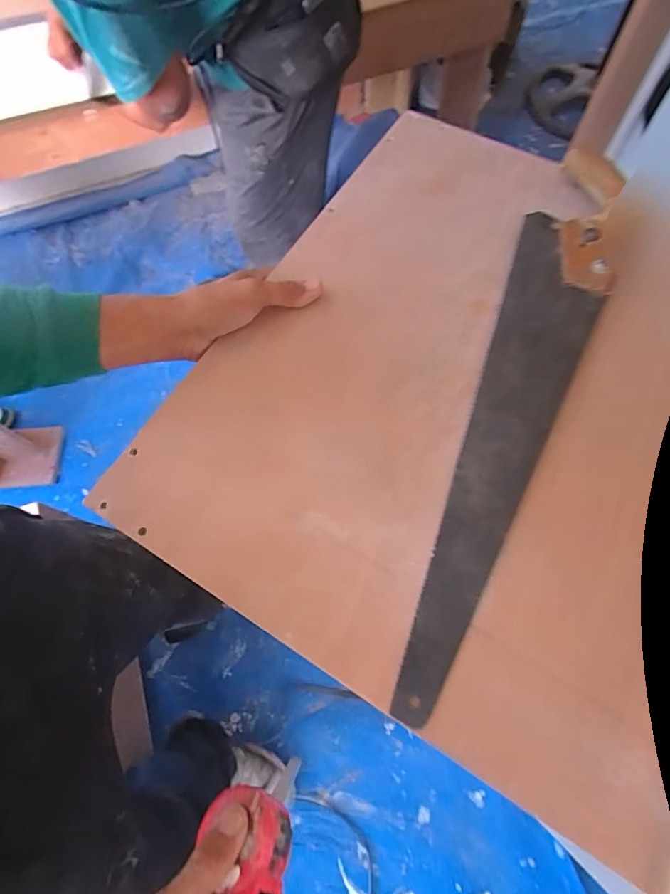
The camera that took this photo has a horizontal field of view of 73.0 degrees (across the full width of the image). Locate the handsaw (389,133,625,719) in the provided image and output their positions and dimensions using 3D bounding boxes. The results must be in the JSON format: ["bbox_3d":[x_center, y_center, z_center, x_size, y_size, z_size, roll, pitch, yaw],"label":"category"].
[{"bbox_3d":[0.162,-0.046,0.385,0.082,0.018,0.529,15,71,20],"label":"handsaw"}]

